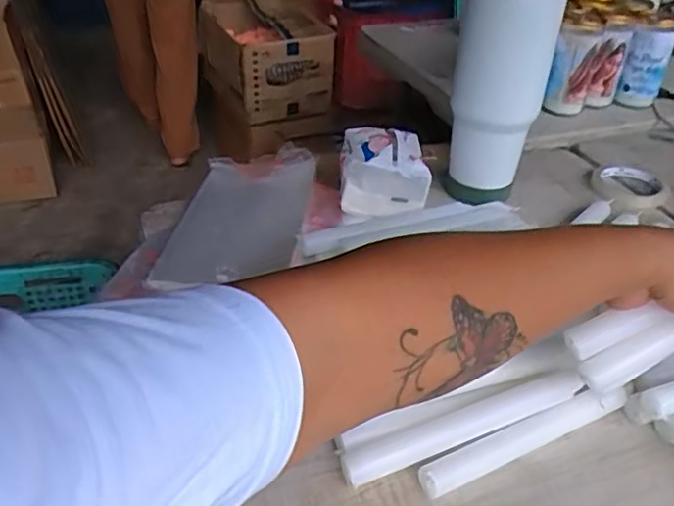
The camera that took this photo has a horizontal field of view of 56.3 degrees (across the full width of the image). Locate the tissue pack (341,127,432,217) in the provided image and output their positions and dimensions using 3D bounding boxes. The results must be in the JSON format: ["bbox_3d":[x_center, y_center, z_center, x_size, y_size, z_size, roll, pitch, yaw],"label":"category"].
[{"bbox_3d":[0.050,-0.097,0.702,0.094,0.047,0.129,2,35,-1],"label":"tissue pack"}]

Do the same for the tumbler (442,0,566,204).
[{"bbox_3d":[0.171,-0.212,0.658,0.104,0.364,0.097,8,35,9],"label":"tumbler"}]

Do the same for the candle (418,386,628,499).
[{"bbox_3d":[0.138,0.133,0.455,0.185,0.023,0.020,-16,38,-24],"label":"candle"}]

